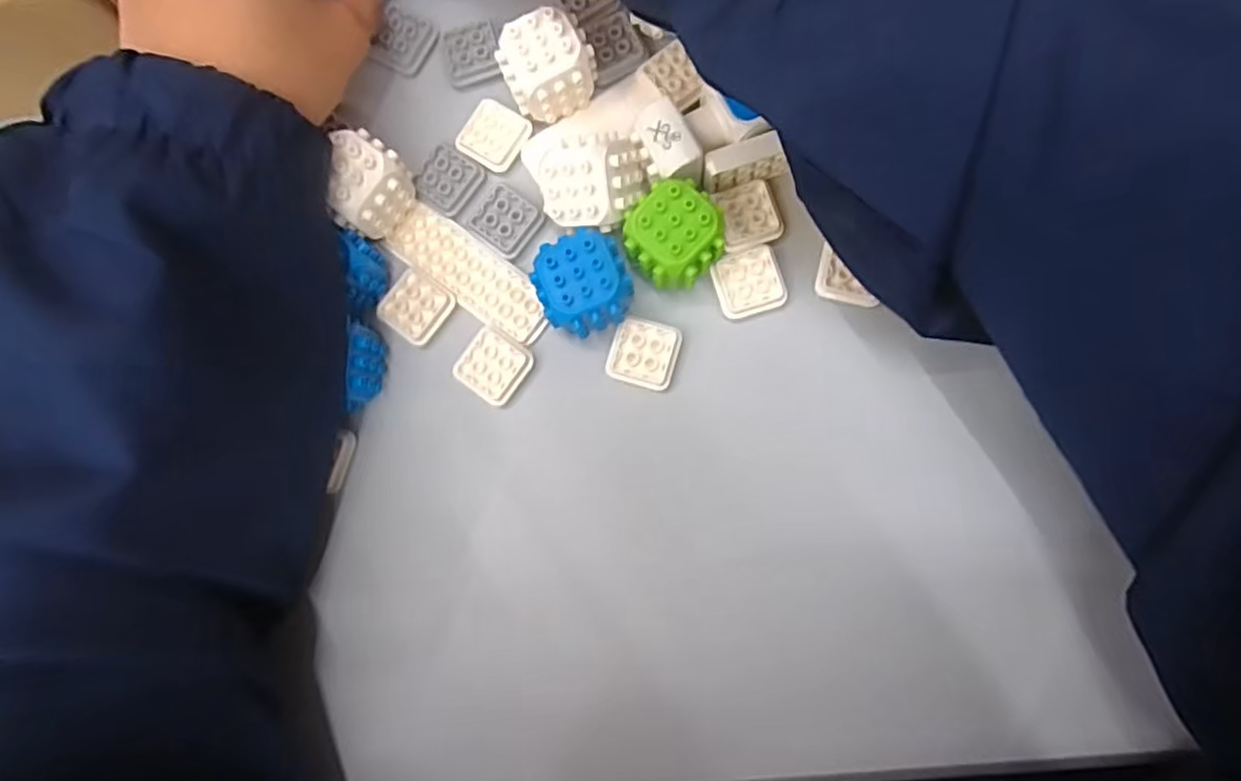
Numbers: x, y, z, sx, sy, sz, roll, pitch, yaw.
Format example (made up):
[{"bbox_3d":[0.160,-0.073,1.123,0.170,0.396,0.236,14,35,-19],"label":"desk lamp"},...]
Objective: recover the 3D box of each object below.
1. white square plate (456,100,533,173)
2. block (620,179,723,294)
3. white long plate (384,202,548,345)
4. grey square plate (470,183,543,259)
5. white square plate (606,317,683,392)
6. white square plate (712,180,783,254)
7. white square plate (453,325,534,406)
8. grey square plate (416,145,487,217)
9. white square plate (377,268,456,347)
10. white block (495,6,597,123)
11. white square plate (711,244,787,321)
[{"bbox_3d":[-0.057,-0.114,0.289,0.026,0.004,0.028,34,87,7],"label":"white square plate"},{"bbox_3d":[0.023,-0.061,0.262,0.036,0.028,0.037,-37,82,-1],"label":"block"},{"bbox_3d":[-0.065,-0.052,0.285,0.078,0.004,0.026,37,87,7],"label":"white long plate"},{"bbox_3d":[-0.051,-0.074,0.284,0.028,0.004,0.025,36,87,7],"label":"grey square plate"},{"bbox_3d":[0.010,-0.015,0.275,0.028,0.008,0.027,13,84,5],"label":"white square plate"},{"bbox_3d":[0.054,-0.075,0.275,0.026,0.004,0.027,-18,82,2],"label":"white square plate"},{"bbox_3d":[-0.054,-0.010,0.279,0.027,0.007,0.028,36,87,7],"label":"white square plate"},{"bbox_3d":[-0.077,-0.093,0.286,0.026,0.004,0.025,34,86,7],"label":"grey square plate"},{"bbox_3d":[-0.089,-0.036,0.283,0.026,0.004,0.027,34,87,7],"label":"white square plate"},{"bbox_3d":[-0.031,-0.137,0.276,0.036,0.028,0.031,-24,82,1],"label":"white block"},{"bbox_3d":[0.054,-0.046,0.275,0.028,0.008,0.028,-16,82,2],"label":"white square plate"}]

